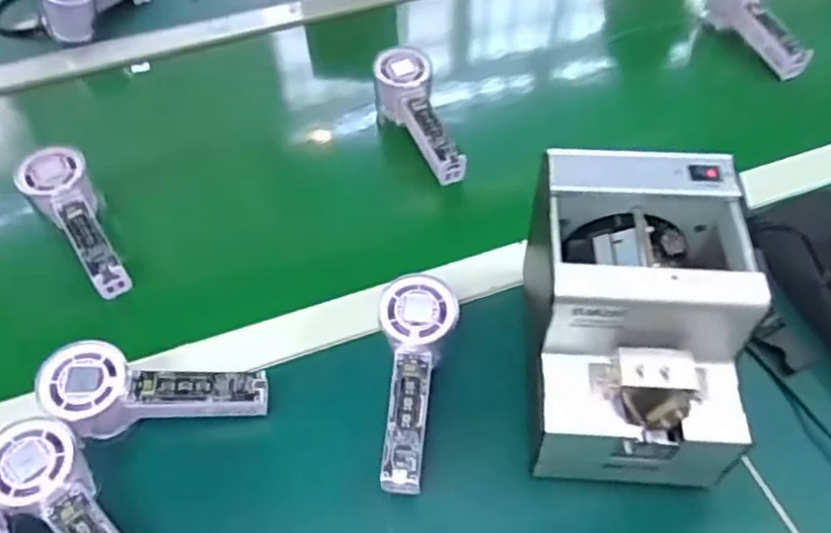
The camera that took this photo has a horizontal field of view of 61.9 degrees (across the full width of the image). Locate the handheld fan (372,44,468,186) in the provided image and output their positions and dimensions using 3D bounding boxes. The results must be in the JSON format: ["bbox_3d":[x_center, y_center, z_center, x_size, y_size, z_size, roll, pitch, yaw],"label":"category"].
[{"bbox_3d":[0.006,-0.140,0.684,0.051,0.061,0.150,-18,66,-12],"label":"handheld fan"}]

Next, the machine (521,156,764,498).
[{"bbox_3d":[0.140,0.032,0.457,0.127,0.130,0.170,1,51,3],"label":"machine"}]

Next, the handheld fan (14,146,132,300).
[{"bbox_3d":[-0.293,-0.038,0.602,0.052,0.032,0.152,-28,71,-19],"label":"handheld fan"}]

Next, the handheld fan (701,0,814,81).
[{"bbox_3d":[0.375,-0.268,0.761,0.040,0.071,0.152,-20,67,-13],"label":"handheld fan"}]

